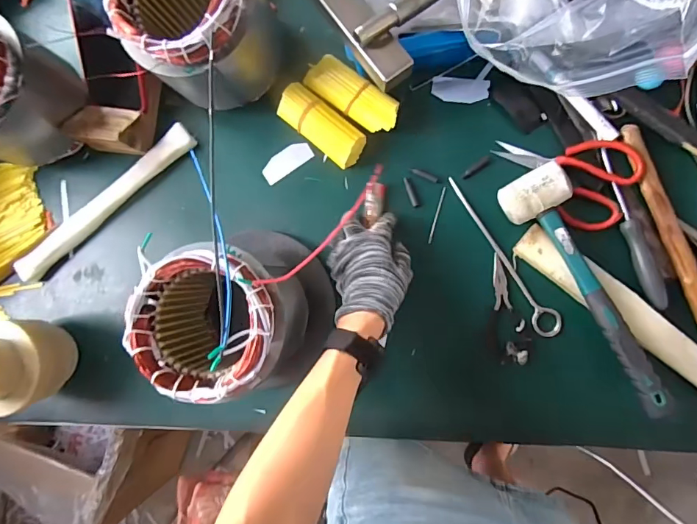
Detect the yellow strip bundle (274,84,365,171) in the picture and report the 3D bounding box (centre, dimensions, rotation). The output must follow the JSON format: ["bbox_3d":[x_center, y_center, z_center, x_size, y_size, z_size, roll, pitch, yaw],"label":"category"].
[{"bbox_3d":[-0.034,-0.171,0.564,0.116,0.044,0.049,39,94,8],"label":"yellow strip bundle"}]

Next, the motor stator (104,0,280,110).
[{"bbox_3d":[-0.169,-0.264,0.517,0.132,0.165,0.134,0,88,9],"label":"motor stator"}]

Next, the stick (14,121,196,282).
[{"bbox_3d":[-0.329,-0.079,0.593,0.293,0.018,0.037,-40,83,5],"label":"stick"}]

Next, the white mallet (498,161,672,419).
[{"bbox_3d":[0.259,0.032,0.490,0.080,0.049,0.289,-23,85,7],"label":"white mallet"}]

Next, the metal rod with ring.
[{"bbox_3d":[0.192,-0.011,0.540,0.033,0.008,0.222,-28,84,7],"label":"metal rod with ring"}]

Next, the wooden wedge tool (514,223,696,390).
[{"bbox_3d":[0.335,0.077,0.492,0.338,0.036,0.043,39,94,8],"label":"wooden wedge tool"}]

